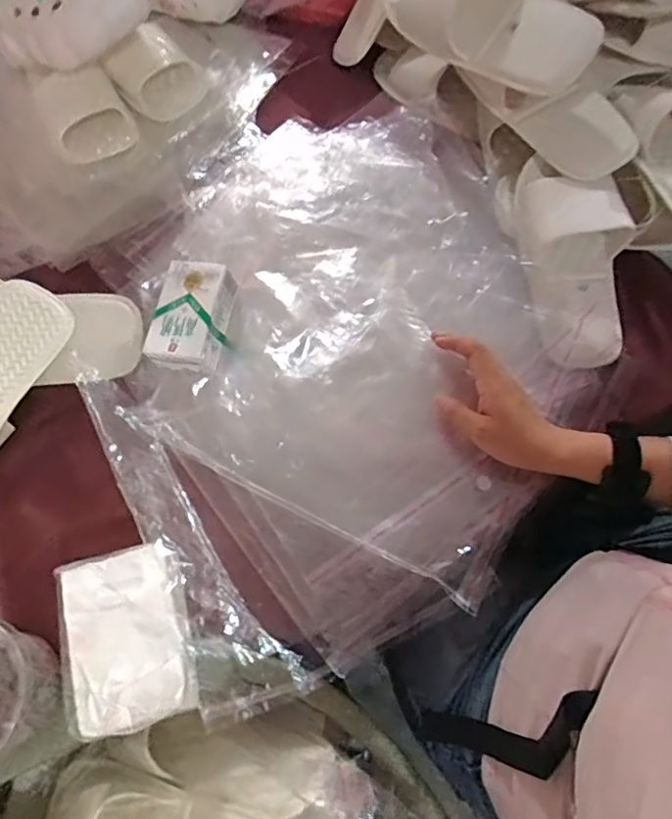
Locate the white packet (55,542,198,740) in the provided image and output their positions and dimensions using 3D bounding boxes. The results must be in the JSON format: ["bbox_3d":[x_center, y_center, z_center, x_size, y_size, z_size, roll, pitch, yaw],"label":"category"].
[{"bbox_3d":[-0.172,0.181,0.442,0.104,0.031,0.138,-21,68,-3],"label":"white packet"}]

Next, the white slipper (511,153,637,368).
[{"bbox_3d":[0.243,-0.156,0.563,0.104,0.060,0.221,-9,70,2],"label":"white slipper"}]

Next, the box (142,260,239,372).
[{"bbox_3d":[-0.150,-0.098,0.575,0.074,0.044,0.111,7,72,7],"label":"box"}]

